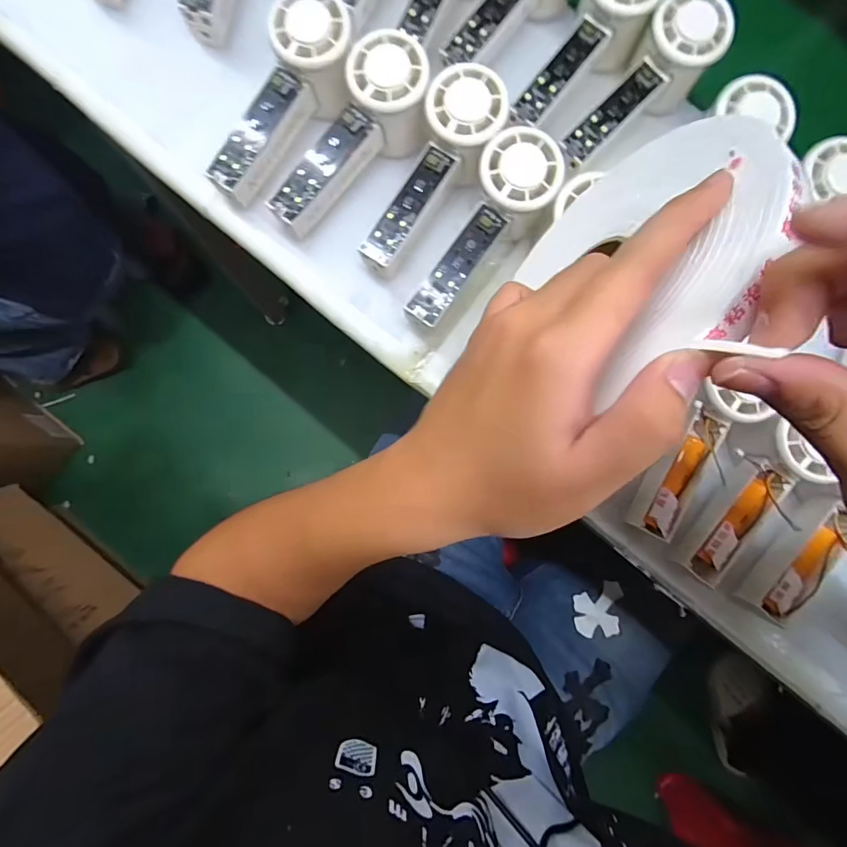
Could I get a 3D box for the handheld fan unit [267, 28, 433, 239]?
[{"bbox_3d":[-0.054,-0.206,0.334,0.060,0.047,0.148,42,95,1],"label":"handheld fan unit"}]

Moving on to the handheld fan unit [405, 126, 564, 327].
[{"bbox_3d":[0.042,-0.136,0.326,0.058,0.036,0.150,36,96,1],"label":"handheld fan unit"}]

